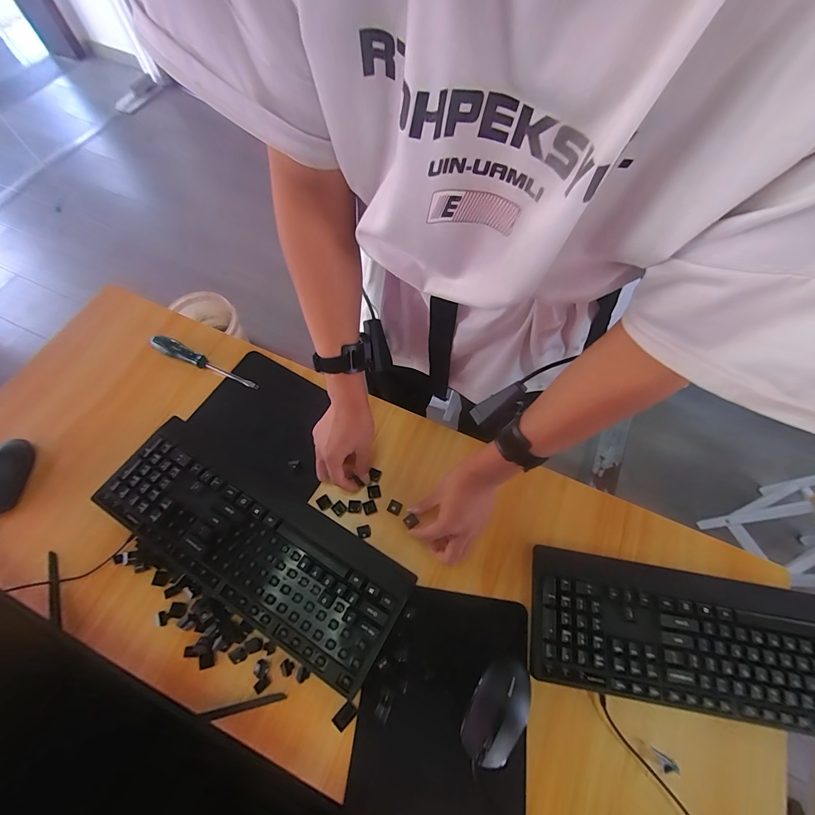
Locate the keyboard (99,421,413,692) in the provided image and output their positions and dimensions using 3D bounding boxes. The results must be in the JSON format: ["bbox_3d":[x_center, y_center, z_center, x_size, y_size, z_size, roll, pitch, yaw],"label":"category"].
[{"bbox_3d":[-0.215,0.182,0.500,0.431,0.024,0.158,29,68,11],"label":"keyboard"}]

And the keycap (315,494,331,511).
[{"bbox_3d":[-0.121,0.136,0.529,0.018,0.004,0.019,-35,71,-16],"label":"keycap"}]

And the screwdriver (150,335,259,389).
[{"bbox_3d":[-0.343,-0.075,0.606,0.201,0.025,0.033,28,67,10],"label":"screwdriver"}]

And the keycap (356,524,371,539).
[{"bbox_3d":[-0.061,0.176,0.518,0.019,0.008,0.018,-16,67,-9],"label":"keycap"}]

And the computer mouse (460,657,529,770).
[{"bbox_3d":[0.104,0.351,0.427,0.061,0.030,0.106,29,68,11],"label":"computer mouse"}]

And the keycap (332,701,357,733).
[{"bbox_3d":[-0.074,0.364,0.433,0.018,0.004,0.028,42,71,16],"label":"keycap"}]

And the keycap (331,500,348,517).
[{"bbox_3d":[-0.098,0.145,0.526,0.019,0.004,0.018,41,70,15],"label":"keycap"}]

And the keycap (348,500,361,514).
[{"bbox_3d":[-0.076,0.142,0.527,0.018,0.004,0.018,1,65,-1],"label":"keycap"}]

